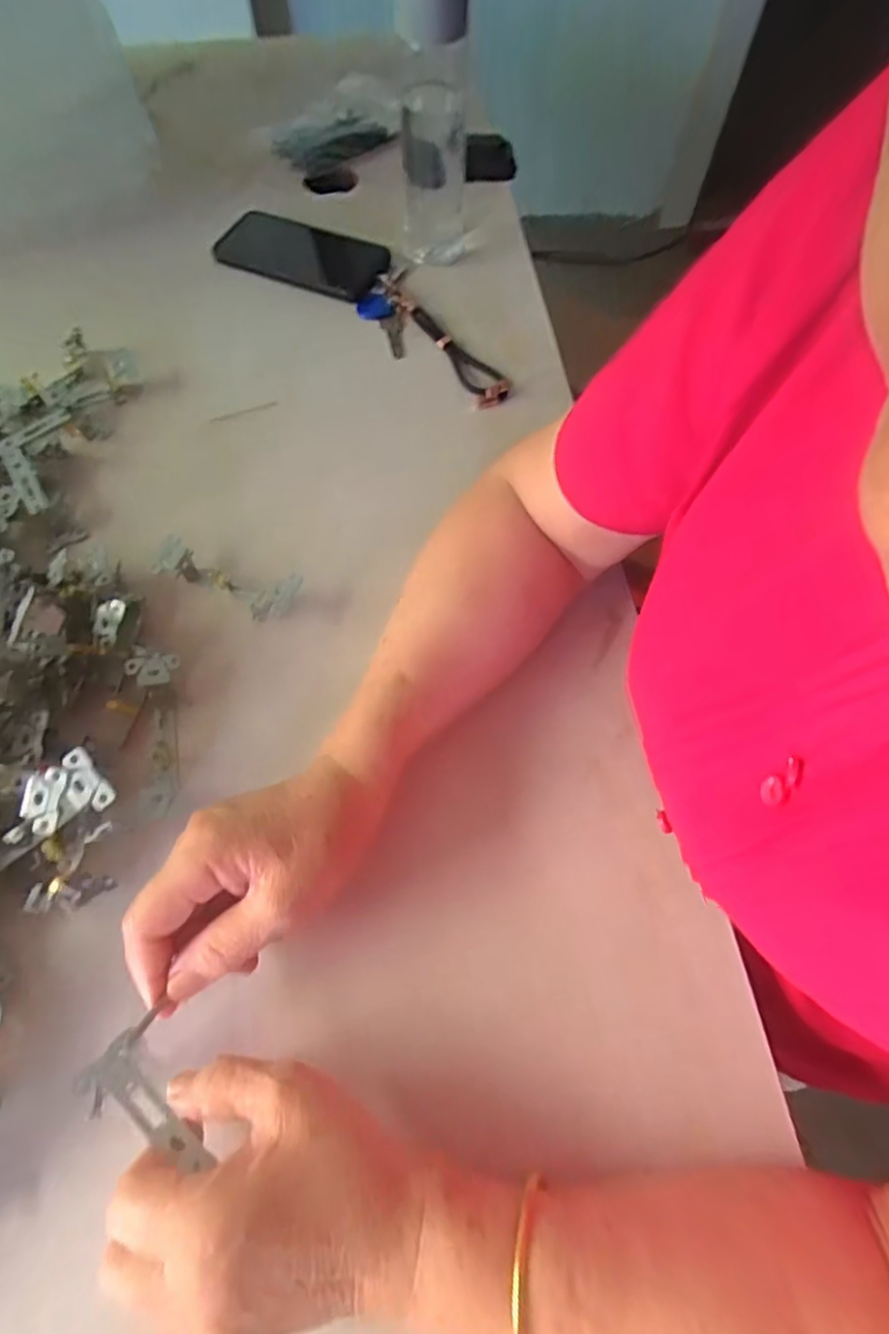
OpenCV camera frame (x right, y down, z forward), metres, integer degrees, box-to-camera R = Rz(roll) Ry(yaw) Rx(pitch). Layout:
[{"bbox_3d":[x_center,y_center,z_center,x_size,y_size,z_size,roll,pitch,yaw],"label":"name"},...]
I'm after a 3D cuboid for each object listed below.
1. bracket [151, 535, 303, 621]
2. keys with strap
[{"bbox_3d":[-0.151,-0.061,0.433,0.100,0.025,0.031,17,65,7],"label":"bracket"},{"bbox_3d":[-0.017,-0.295,0.555,0.062,0.013,0.192,-28,68,-14],"label":"keys with strap"}]

